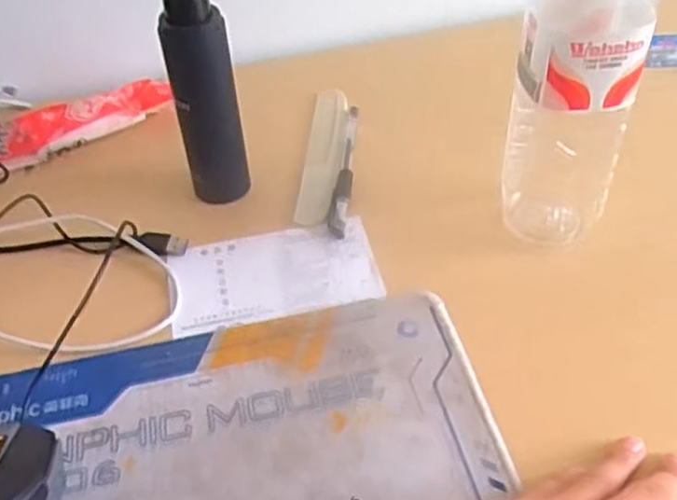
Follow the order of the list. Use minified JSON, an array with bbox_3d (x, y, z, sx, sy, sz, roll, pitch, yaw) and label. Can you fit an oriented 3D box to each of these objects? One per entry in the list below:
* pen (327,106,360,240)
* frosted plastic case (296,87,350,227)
[{"bbox_3d":[0.006,-0.062,0.548,0.013,0.005,0.148,3,44,7],"label":"pen"},{"bbox_3d":[-0.010,-0.075,0.562,0.027,0.007,0.160,2,44,6],"label":"frosted plastic case"}]

